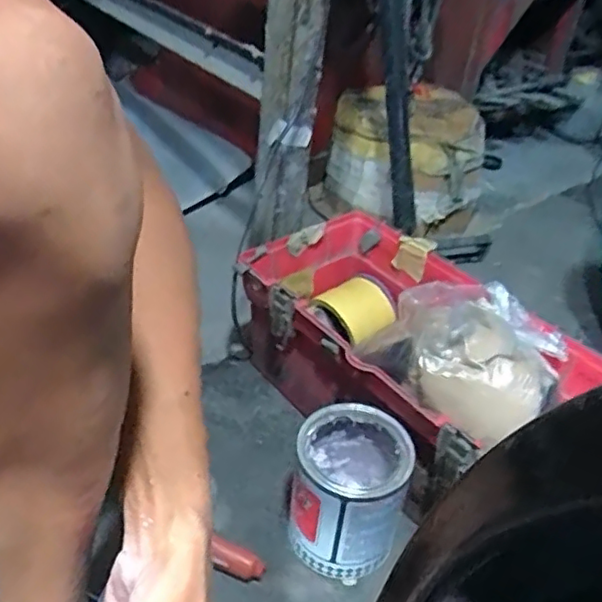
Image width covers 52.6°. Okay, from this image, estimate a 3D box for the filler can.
[{"bbox_3d":[0.045,0.182,0.582,0.101,0.127,0.106,3,37,-2],"label":"filler can"}]

